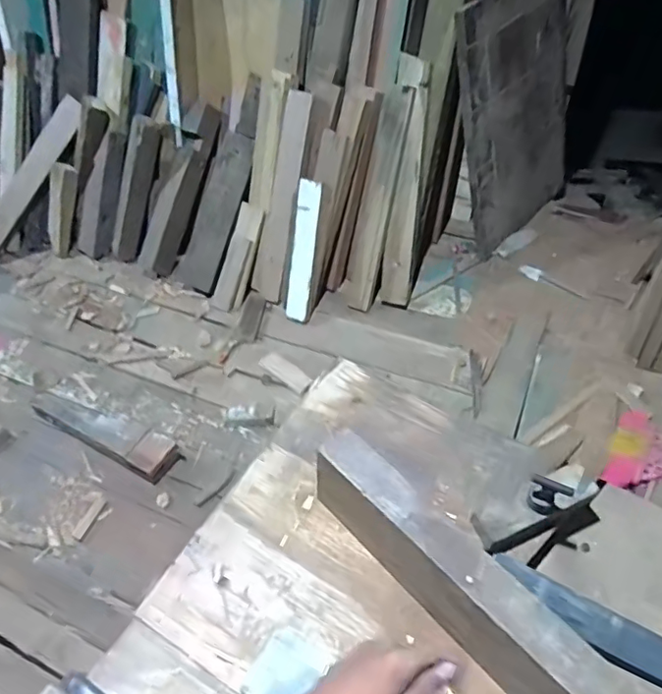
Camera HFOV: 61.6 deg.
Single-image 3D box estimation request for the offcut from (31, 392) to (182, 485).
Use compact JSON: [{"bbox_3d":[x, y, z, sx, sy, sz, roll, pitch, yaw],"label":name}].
[{"bbox_3d":[-0.729,0.252,1.741,0.588,0.086,0.138,20,49,21],"label":"offcut"}]

